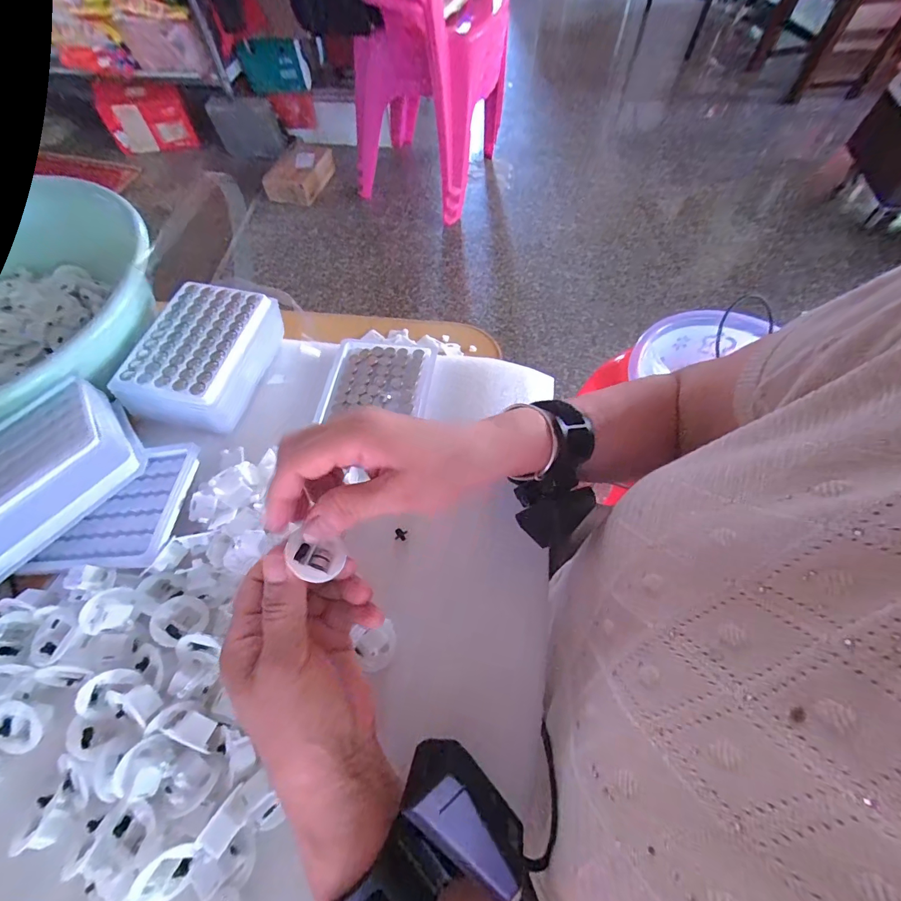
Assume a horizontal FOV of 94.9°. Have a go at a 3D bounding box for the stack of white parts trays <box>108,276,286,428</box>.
[{"bbox_3d":[-0.219,-0.087,0.374,0.101,0.041,0.132,10,63,5],"label":"stack of white parts trays"}]

